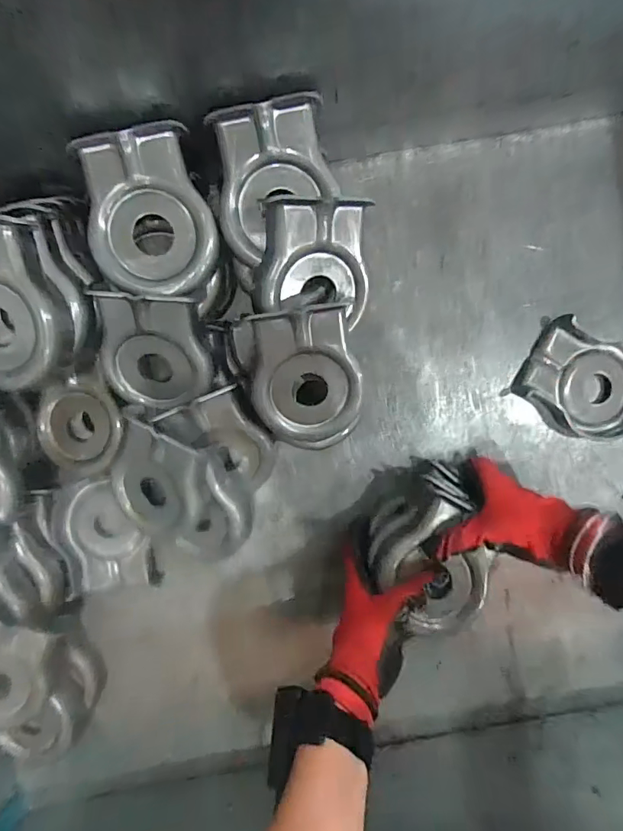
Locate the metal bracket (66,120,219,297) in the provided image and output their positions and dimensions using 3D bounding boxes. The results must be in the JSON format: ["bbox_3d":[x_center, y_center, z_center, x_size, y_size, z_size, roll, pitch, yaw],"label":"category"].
[{"bbox_3d":[-0.128,-0.155,0.354,0.094,0.027,0.120,-11,94,1],"label":"metal bracket"}]

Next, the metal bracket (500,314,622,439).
[{"bbox_3d":[0.285,-0.031,0.477,0.130,0.023,0.102,27,93,-2],"label":"metal bracket"}]

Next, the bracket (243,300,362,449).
[{"bbox_3d":[-0.005,-0.035,0.397,0.090,0.032,0.118,-9,117,0],"label":"bracket"}]

